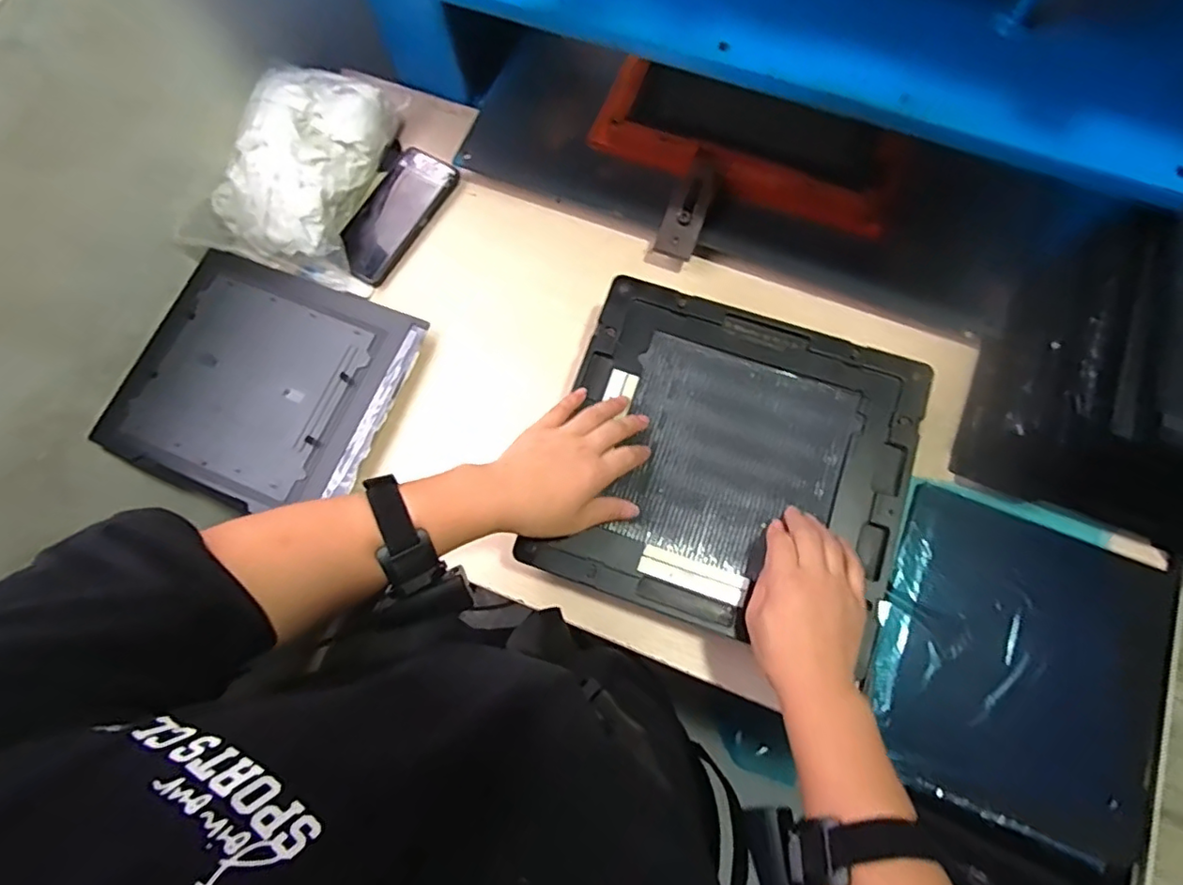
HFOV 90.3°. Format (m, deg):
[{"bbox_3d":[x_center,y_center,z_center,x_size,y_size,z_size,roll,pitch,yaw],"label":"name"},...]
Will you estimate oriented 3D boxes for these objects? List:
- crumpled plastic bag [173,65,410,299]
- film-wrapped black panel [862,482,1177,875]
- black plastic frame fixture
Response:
[{"bbox_3d":[-0.312,-0.293,0.606,0.175,0.076,0.220,10,75,4],"label":"crumpled plastic bag"},{"bbox_3d":[0.375,0.192,0.513,0.242,0.024,0.253,21,76,7],"label":"film-wrapped black panel"},{"bbox_3d":[0.118,0.015,0.497,0.281,0.020,0.271,17,75,6],"label":"black plastic frame fixture"}]

